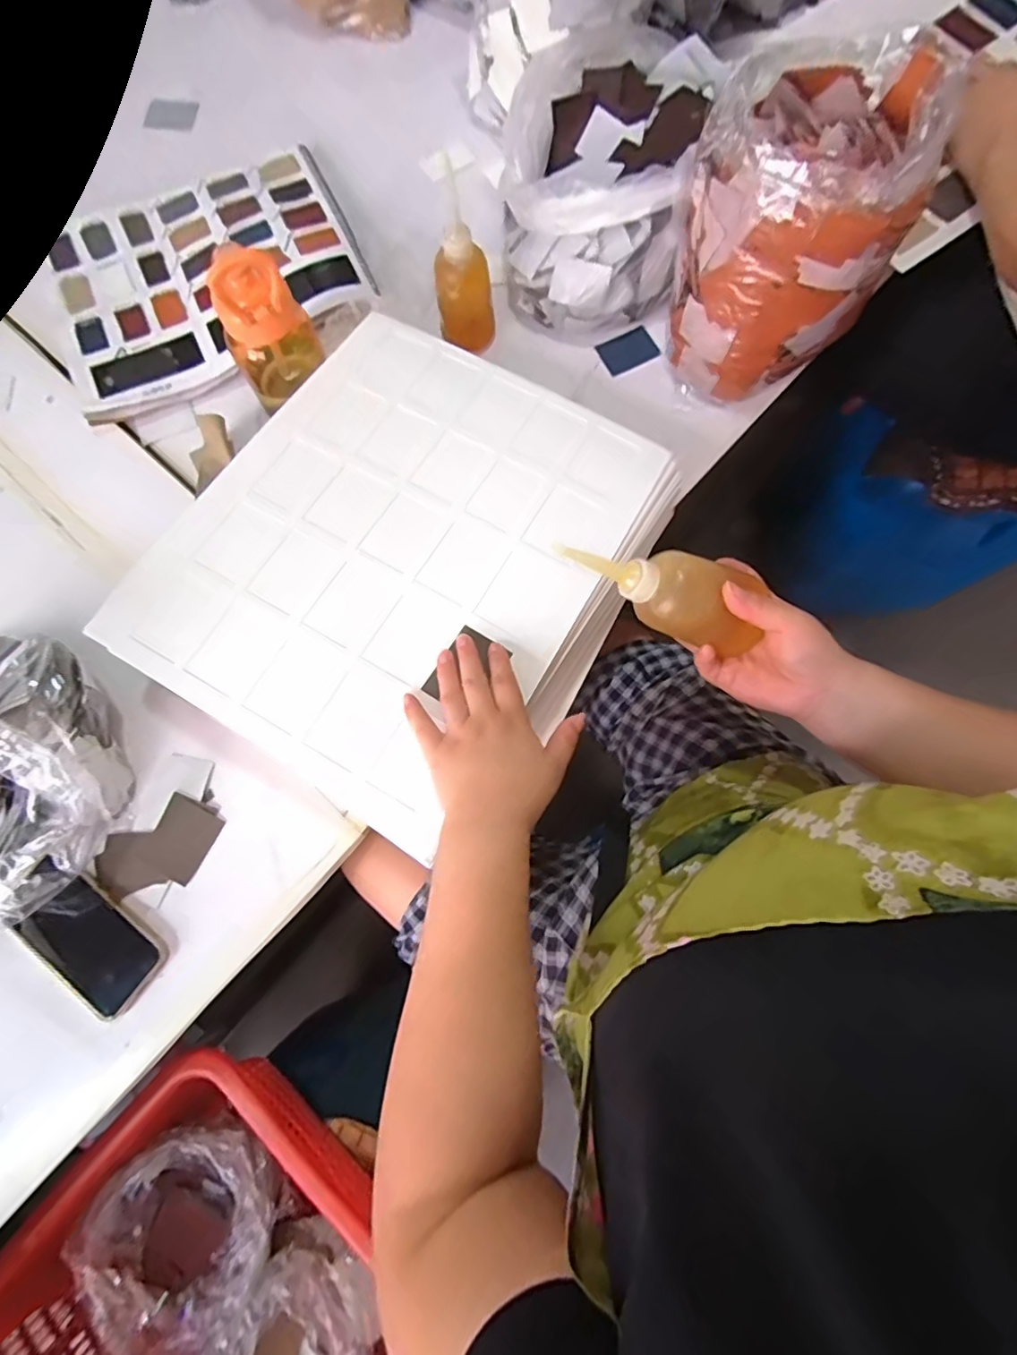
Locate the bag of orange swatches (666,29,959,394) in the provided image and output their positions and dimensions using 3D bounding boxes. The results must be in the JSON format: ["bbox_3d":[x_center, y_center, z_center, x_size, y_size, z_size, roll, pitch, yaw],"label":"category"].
[{"bbox_3d":[0.267,-0.431,0.539,0.193,0.214,0.196,17,78,6],"label":"bag of orange swatches"}]

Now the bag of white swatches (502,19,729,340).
[{"bbox_3d":[0.101,-0.555,0.619,0.201,0.138,0.287,13,78,5],"label":"bag of white swatches"}]

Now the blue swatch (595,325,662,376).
[{"bbox_3d":[0.147,-0.392,0.653,0.078,0.010,0.051,-34,78,-5],"label":"blue swatch"}]

